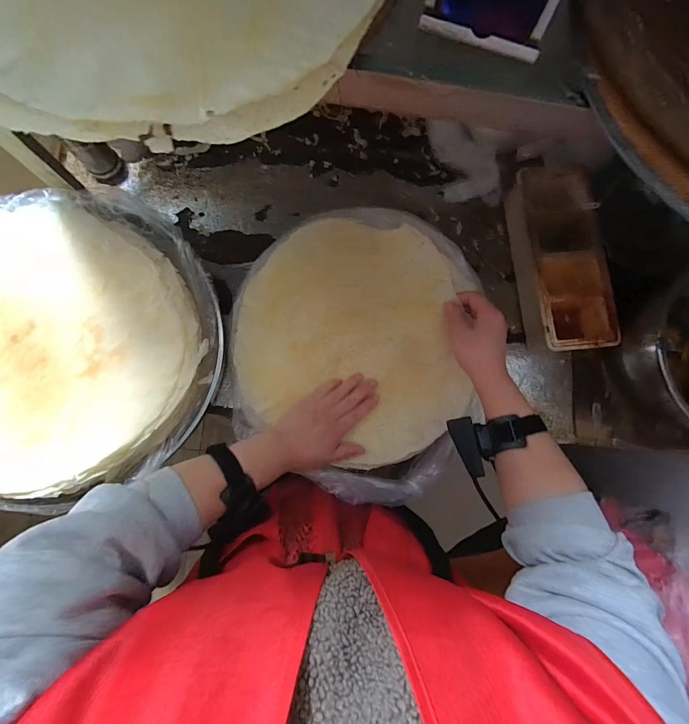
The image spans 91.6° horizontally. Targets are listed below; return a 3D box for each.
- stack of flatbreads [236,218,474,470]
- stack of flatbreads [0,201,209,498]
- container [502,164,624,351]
[{"bbox_3d":[0.005,-0.030,0.474,0.295,0.052,0.346,-8,87,-5],"label":"stack of flatbreads"},{"bbox_3d":[-0.379,-0.025,0.421,0.355,0.057,0.344,38,84,0],"label":"stack of flatbreads"},{"bbox_3d":[0.353,-0.168,0.556,0.116,0.073,0.298,-5,86,-5],"label":"container"}]

